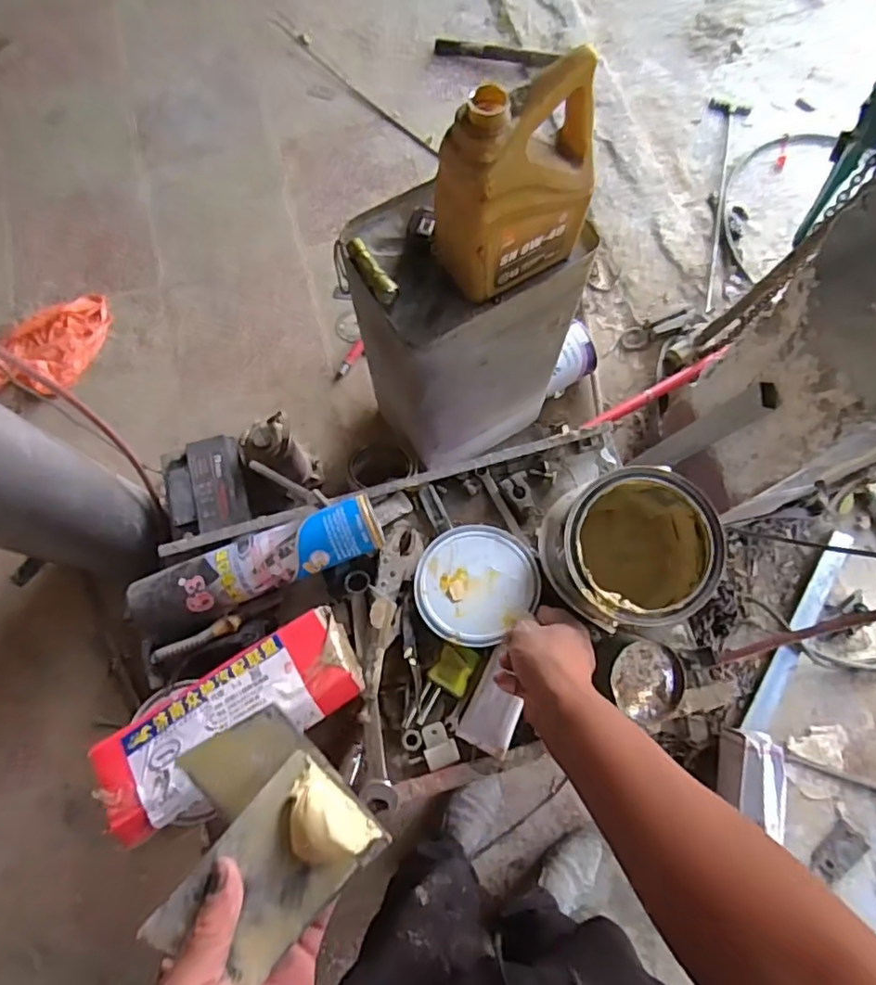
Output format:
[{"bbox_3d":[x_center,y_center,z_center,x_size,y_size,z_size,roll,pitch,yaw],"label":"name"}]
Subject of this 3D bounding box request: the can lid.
[{"bbox_3d":[0.045,0.103,0.683,0.134,0.010,0.138,2,63,3],"label":"can lid"}]

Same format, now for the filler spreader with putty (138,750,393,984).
[{"bbox_3d":[-0.103,0.233,0.359,0.076,0.029,0.128,41,79,12],"label":"filler spreader with putty"}]

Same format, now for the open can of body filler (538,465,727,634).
[{"bbox_3d":[0.197,0.068,0.638,0.152,0.152,0.144,0,73,1],"label":"open can of body filler"}]

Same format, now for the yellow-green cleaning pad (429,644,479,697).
[{"bbox_3d":[0.019,0.194,0.666,0.041,0.014,0.051,29,76,9],"label":"yellow-green cleaning pad"}]

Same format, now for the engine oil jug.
[{"bbox_3d":[0.107,-0.403,0.794,0.215,0.270,0.100,-28,75,-8],"label":"engine oil jug"}]

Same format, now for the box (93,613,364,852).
[{"bbox_3d":[-0.204,0.229,0.601,0.268,0.049,0.104,-32,76,-8],"label":"box"}]

